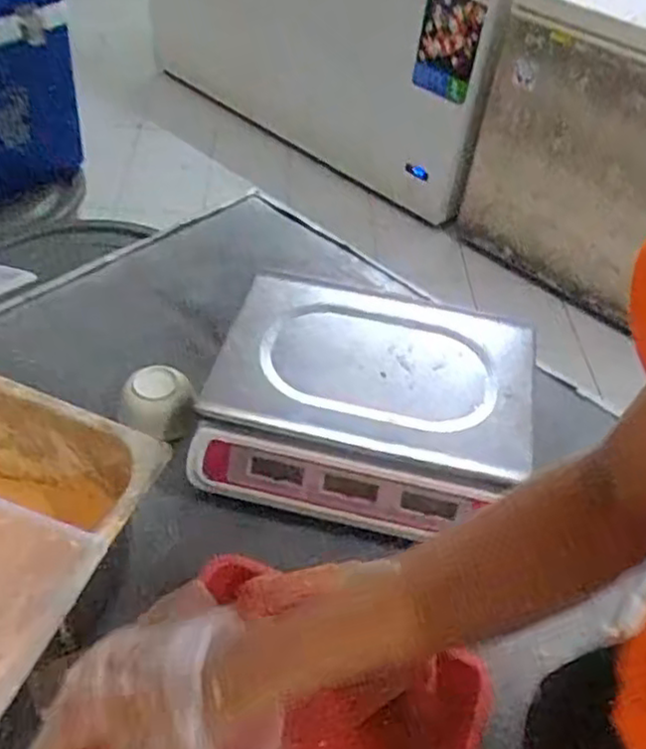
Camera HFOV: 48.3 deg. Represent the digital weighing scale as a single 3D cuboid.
[{"bbox_3d":[0.049,0.025,0.769,0.320,0.093,0.250,13,46,5],"label":"digital weighing scale"}]

